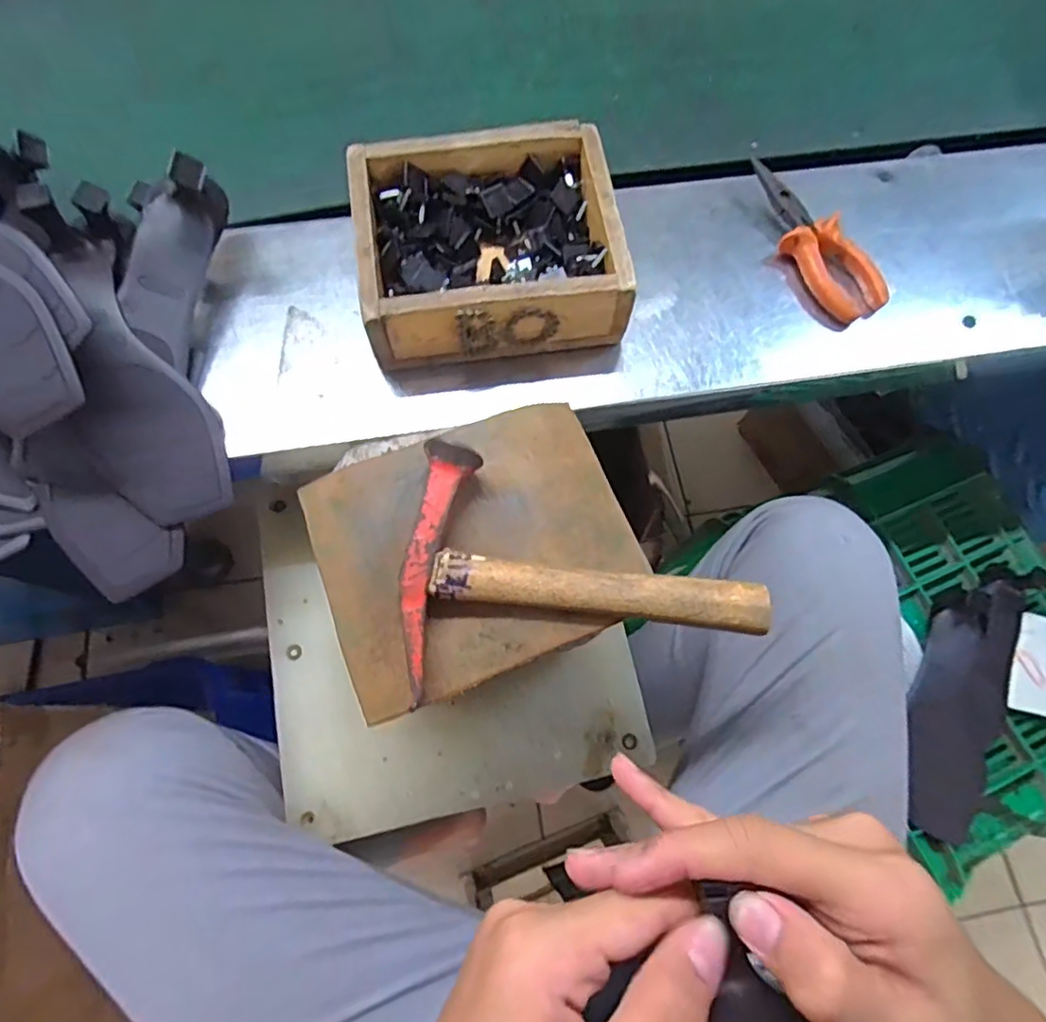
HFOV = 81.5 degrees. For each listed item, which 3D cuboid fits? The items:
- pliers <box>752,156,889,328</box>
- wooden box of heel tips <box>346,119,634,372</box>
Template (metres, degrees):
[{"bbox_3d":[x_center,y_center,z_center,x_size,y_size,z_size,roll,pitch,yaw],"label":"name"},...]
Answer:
[{"bbox_3d":[0.226,-0.214,0.478,0.047,0.028,0.147,-29,74,-11],"label":"pliers"},{"bbox_3d":[-0.026,-0.191,0.440,0.182,0.061,0.160,-7,71,-4],"label":"wooden box of heel tips"}]

